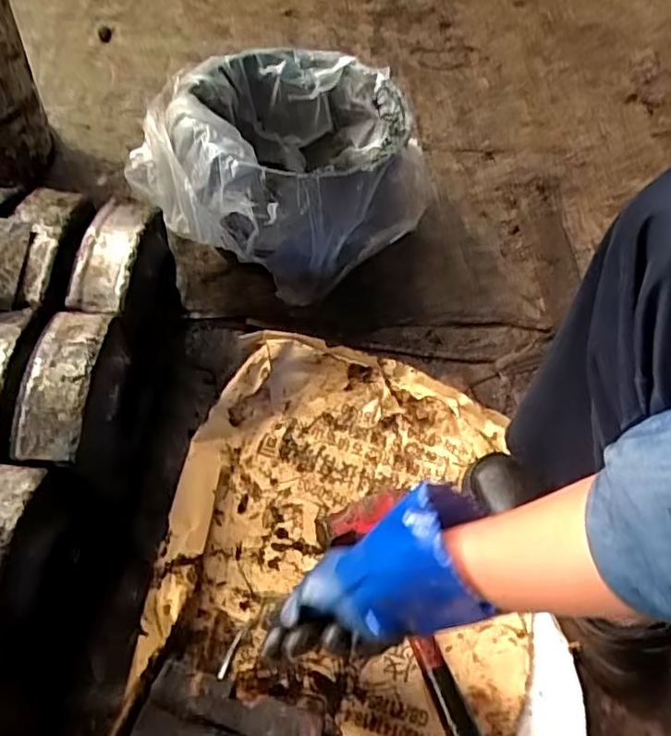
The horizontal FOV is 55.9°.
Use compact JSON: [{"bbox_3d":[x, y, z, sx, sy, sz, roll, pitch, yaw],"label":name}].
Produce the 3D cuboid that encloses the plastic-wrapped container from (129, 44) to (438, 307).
[{"bbox_3d":[-0.057,-0.266,0.855,0.346,0.162,0.291,19,58,8],"label":"plastic-wrapped container"}]

